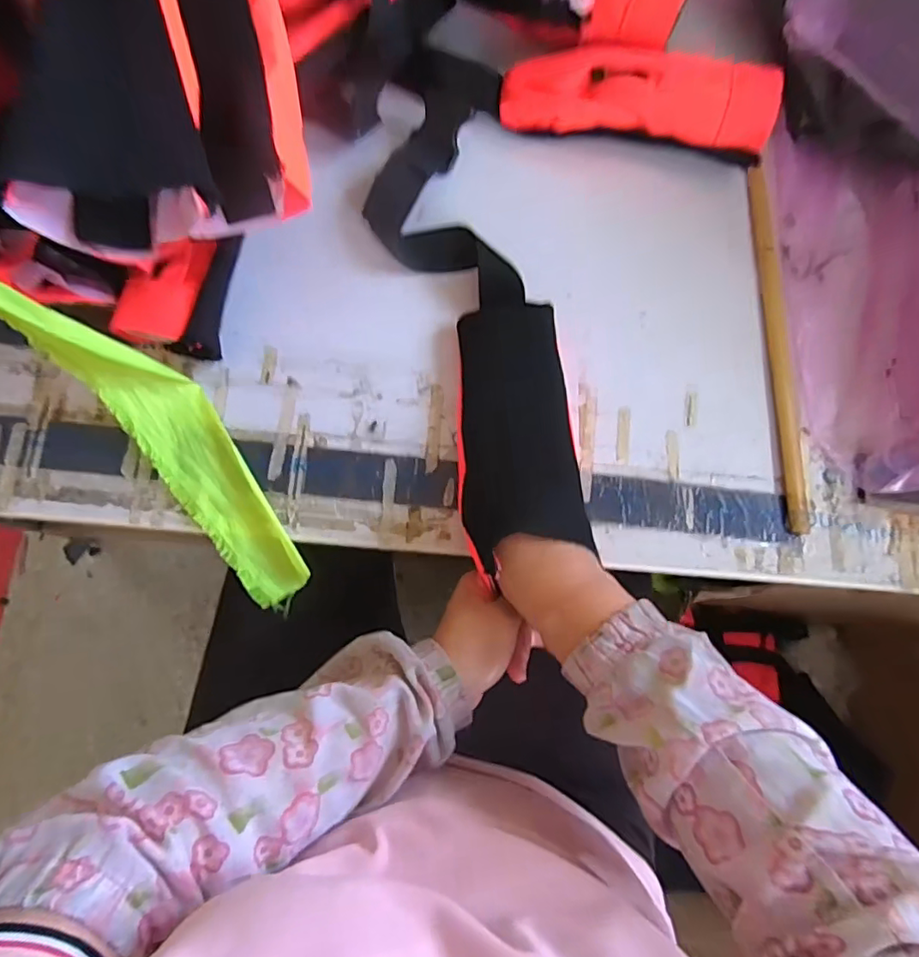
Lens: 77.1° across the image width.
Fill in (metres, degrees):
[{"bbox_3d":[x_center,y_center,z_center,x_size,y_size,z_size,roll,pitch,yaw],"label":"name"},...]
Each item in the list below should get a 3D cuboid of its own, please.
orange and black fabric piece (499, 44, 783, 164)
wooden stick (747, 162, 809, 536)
[{"bbox_3d":[0.150,-0.321,0.490,0.224,0.055,0.055,12,80,-1],"label":"orange and black fabric piece"},{"bbox_3d":[0.267,-0.115,0.484,0.021,0.012,0.317,0,81,-3],"label":"wooden stick"}]

